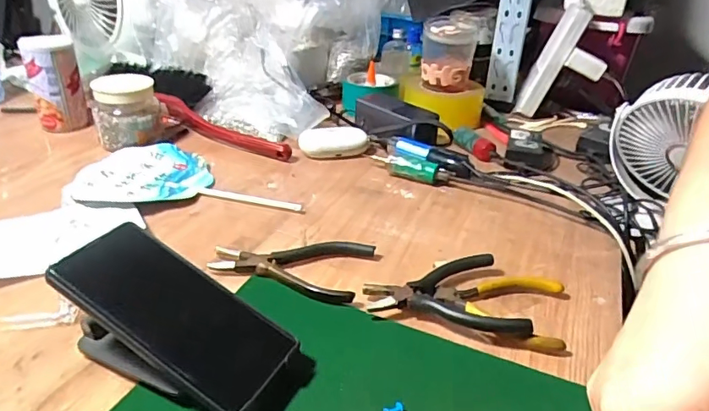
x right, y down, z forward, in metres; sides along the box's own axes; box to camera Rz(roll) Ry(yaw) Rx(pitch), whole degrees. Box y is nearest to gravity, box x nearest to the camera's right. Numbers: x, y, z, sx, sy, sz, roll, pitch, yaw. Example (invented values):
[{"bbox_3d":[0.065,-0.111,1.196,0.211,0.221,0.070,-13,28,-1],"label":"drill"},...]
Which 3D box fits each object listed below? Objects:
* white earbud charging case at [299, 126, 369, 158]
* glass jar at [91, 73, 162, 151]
[{"bbox_3d":[-0.028,-0.088,0.703,0.095,0.028,0.048,-3,31,-10],"label":"white earbud charging case"},{"bbox_3d":[-0.311,-0.127,0.691,0.084,0.086,0.066,-12,34,-24],"label":"glass jar"}]

